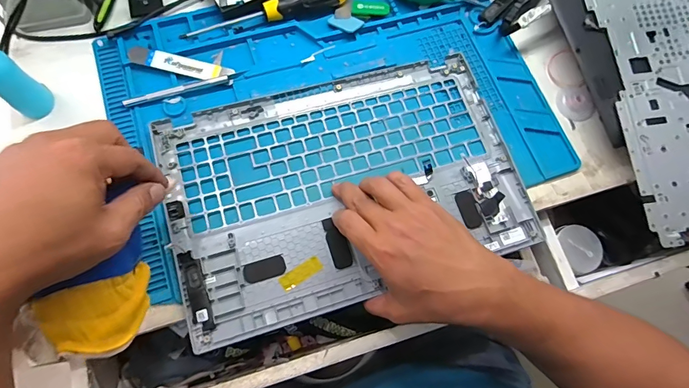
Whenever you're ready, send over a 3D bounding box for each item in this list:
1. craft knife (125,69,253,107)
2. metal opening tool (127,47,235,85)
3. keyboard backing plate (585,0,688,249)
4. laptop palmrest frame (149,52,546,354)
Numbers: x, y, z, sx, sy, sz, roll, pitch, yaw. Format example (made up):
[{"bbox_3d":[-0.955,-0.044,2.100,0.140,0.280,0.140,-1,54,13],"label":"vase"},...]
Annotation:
[{"bbox_3d":[-0.172,-0.116,0.424,0.131,0.006,0.010,-17,75,-9],"label":"craft knife"},{"bbox_3d":[-0.182,-0.143,0.433,0.118,0.007,0.022,14,82,-1],"label":"metal opening tool"},{"bbox_3d":[0.360,-0.129,0.431,0.130,0.010,0.342,-6,77,-1],"label":"keyboard backing plate"},{"bbox_3d":[0.004,-0.012,0.407,0.358,0.019,0.230,-17,74,-7],"label":"laptop palmrest frame"}]

